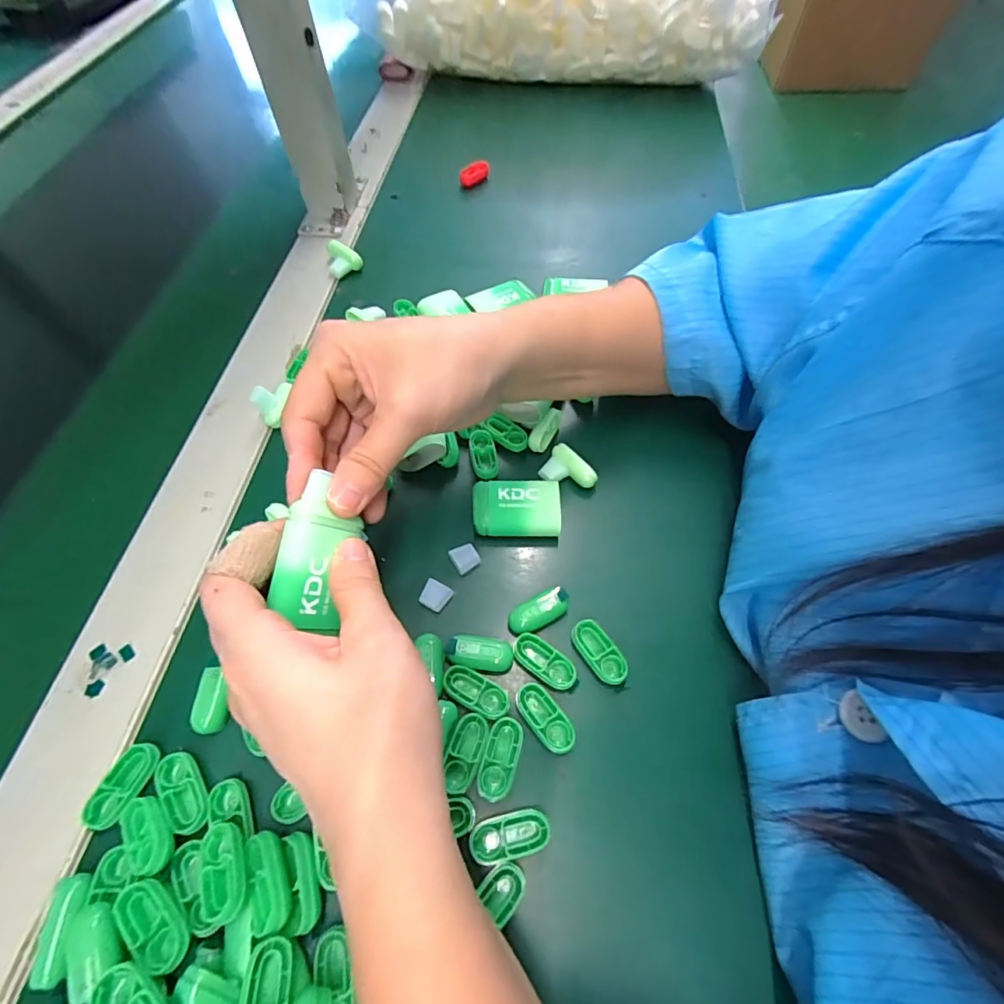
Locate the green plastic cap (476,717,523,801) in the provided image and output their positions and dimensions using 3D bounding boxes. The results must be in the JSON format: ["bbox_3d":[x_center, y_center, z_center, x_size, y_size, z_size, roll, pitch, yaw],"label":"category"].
[{"bbox_3d":[0.000,0.116,0.223,0.015,0.004,0.034,14,59,9],"label":"green plastic cap"}]

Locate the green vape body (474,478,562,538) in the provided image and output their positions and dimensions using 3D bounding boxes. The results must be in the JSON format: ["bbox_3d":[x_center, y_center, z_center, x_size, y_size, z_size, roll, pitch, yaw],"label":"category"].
[{"bbox_3d":[0.008,0.004,0.287,0.050,0.016,0.033,1,58,1],"label":"green vape body"}]

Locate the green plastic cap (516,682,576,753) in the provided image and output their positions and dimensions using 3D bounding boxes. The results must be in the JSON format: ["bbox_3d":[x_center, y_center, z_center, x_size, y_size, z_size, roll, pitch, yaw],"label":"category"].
[{"bbox_3d":[0.020,0.103,0.232,0.016,0.007,0.033,-36,64,-20],"label":"green plastic cap"}]

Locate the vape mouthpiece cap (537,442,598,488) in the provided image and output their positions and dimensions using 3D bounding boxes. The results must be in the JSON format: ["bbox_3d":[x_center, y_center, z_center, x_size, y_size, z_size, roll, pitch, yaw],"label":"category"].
[{"bbox_3d":[0.040,-0.017,0.301,0.023,0.014,0.032,-37,65,-20],"label":"vape mouthpiece cap"}]

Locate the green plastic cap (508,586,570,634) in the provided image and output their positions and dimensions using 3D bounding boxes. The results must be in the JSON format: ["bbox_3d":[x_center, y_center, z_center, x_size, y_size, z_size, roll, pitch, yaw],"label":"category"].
[{"bbox_3d":[0.020,0.058,0.258,0.032,0.013,0.015,-22,60,-13],"label":"green plastic cap"}]

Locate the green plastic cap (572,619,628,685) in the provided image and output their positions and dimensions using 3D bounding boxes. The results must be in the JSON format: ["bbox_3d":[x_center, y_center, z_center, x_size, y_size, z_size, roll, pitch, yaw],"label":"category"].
[{"bbox_3d":[0.049,0.077,0.249,0.016,0.009,0.034,-30,62,-17],"label":"green plastic cap"}]

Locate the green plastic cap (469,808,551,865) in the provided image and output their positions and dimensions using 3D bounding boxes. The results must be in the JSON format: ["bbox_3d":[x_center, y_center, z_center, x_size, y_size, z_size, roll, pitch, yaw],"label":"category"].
[{"bbox_3d":[0.004,0.141,0.206,0.034,0.004,0.016,-12,59,-7],"label":"green plastic cap"}]

